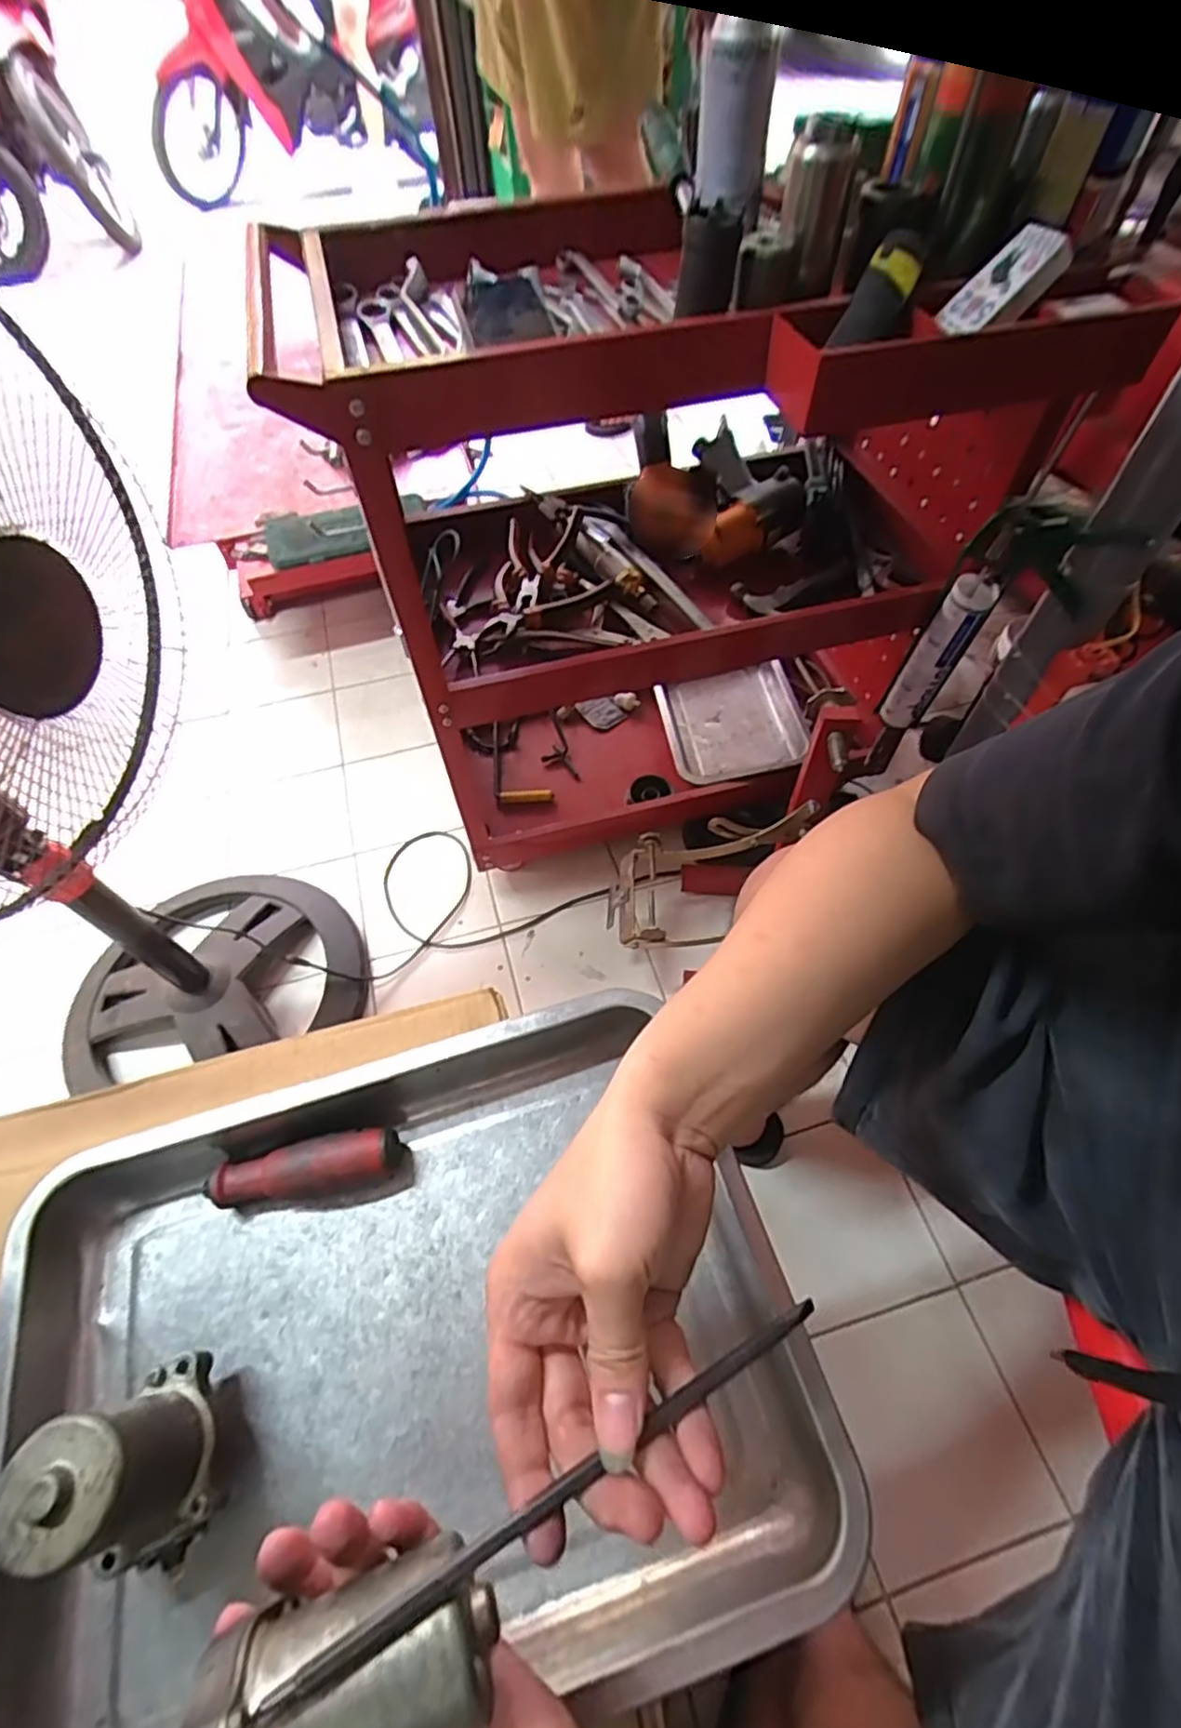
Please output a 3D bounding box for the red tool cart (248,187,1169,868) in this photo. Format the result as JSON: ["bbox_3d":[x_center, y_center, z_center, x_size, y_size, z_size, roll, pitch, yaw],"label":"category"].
[{"bbox_3d":[0.124,-0.362,0.871,0.684,0.655,0.485,-2,57,1],"label":"red tool cart"}]

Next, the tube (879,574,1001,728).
[{"bbox_3d":[0.438,-0.262,0.870,0.059,0.210,0.053,30,63,19],"label":"tube"}]

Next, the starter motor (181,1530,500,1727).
[{"bbox_3d":[-0.080,0.269,0.218,0.096,0.063,0.050,-14,77,-16],"label":"starter motor"}]

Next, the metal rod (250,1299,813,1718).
[{"bbox_3d":[-0.003,0.217,0.240,0.212,0.010,0.009,-21,59,-21],"label":"metal rod"}]

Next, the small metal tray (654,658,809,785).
[{"bbox_3d":[0.232,-0.227,1.124,0.219,0.056,0.235,-5,57,-1],"label":"small metal tray"}]

